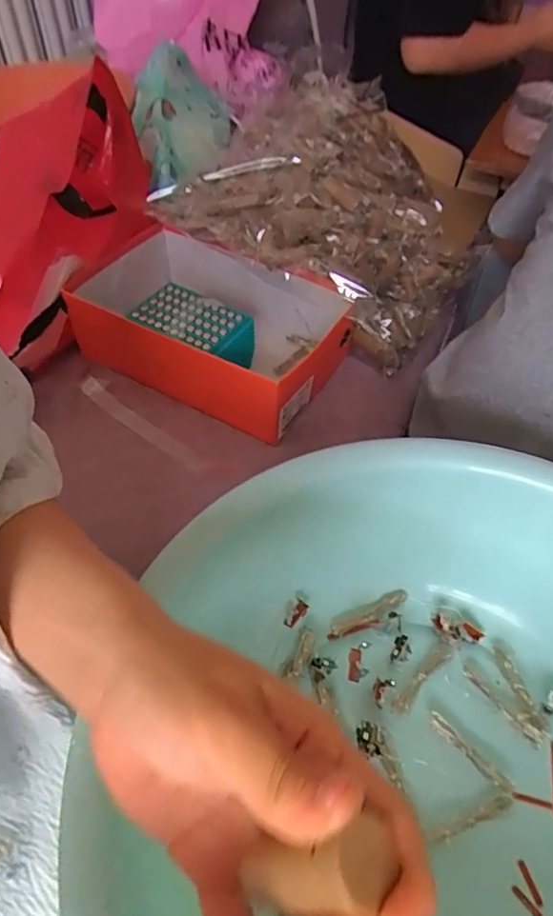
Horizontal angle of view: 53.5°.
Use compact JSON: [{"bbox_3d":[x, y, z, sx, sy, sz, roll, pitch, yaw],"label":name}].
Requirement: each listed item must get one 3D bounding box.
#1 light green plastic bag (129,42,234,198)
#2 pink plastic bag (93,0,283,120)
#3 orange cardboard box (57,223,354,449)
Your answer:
[{"bbox_3d":[-0.135,-0.490,0.791,0.132,0.114,0.223,-6,50,-6],"label":"light green plastic bag"},{"bbox_3d":[-0.118,-0.812,0.987,0.333,0.195,0.290,28,54,21],"label":"pink plastic bag"},{"bbox_3d":[-0.074,-0.162,0.680,0.295,0.112,0.199,24,53,19],"label":"orange cardboard box"}]

